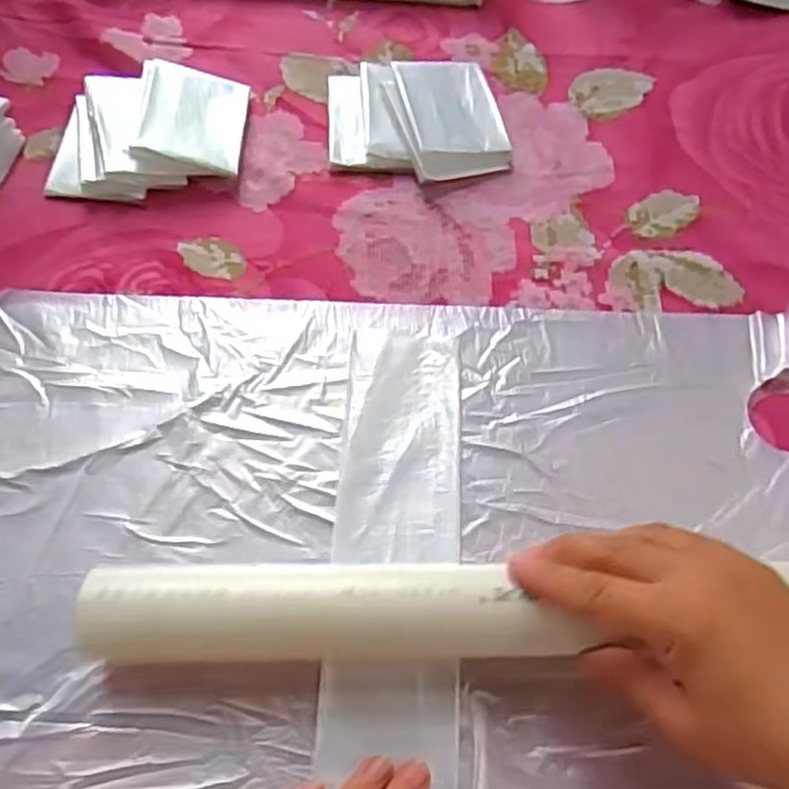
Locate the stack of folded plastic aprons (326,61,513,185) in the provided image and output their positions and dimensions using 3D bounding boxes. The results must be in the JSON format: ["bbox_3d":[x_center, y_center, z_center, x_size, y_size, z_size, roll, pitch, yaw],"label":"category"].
[{"bbox_3d":[0.014,-0.181,0.473,0.113,0.023,0.092,-3,64,-3],"label":"stack of folded plastic aprons"}]

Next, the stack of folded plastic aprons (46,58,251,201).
[{"bbox_3d":[-0.154,-0.167,0.459,0.113,0.029,0.093,2,64,0],"label":"stack of folded plastic aprons"}]

